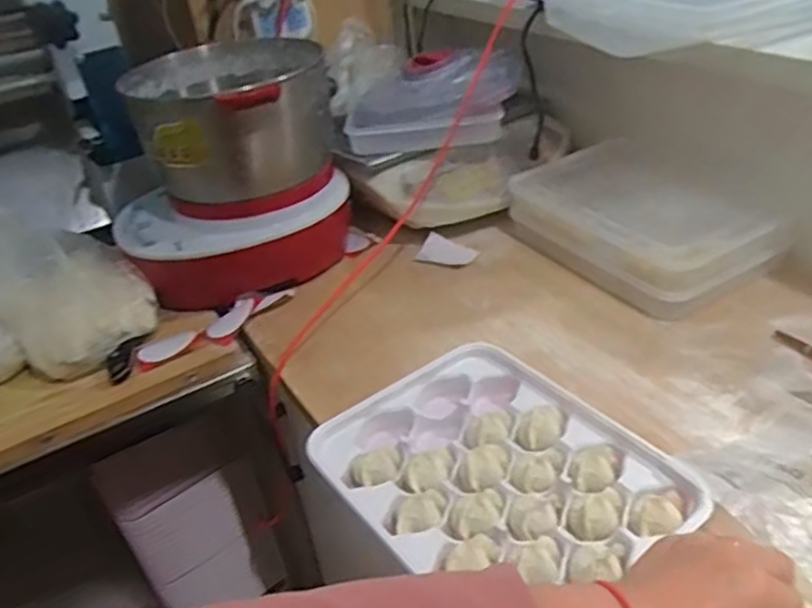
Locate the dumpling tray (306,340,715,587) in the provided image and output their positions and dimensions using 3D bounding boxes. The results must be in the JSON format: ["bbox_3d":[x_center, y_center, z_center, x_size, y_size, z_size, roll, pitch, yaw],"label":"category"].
[{"bbox_3d":[0.077,0.145,0.592,0.223,0.033,0.284,-28,39,-27],"label":"dumpling tray"}]

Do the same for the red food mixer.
[{"bbox_3d":[-0.233,-0.168,0.917,0.296,0.258,0.247,-18,35,-15],"label":"red food mixer"}]

